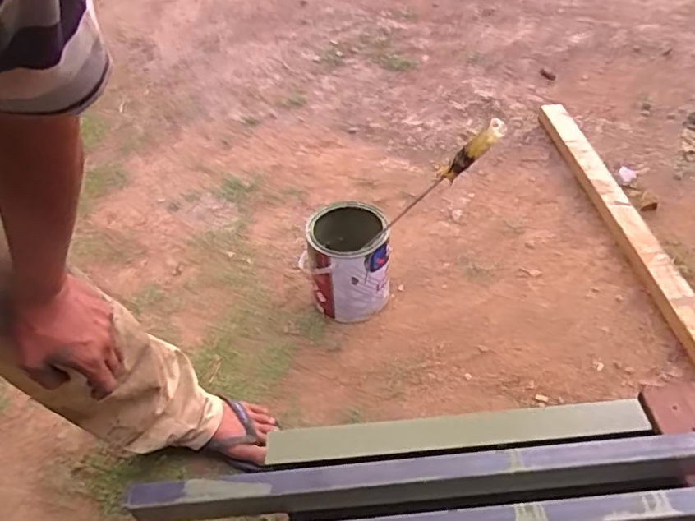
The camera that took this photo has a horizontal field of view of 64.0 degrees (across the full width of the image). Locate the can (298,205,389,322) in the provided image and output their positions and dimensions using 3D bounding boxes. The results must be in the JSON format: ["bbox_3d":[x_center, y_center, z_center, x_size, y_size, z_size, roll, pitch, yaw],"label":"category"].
[{"bbox_3d":[-0.003,0.006,1.140,0.166,0.197,0.159,-2,46,3],"label":"can"}]

